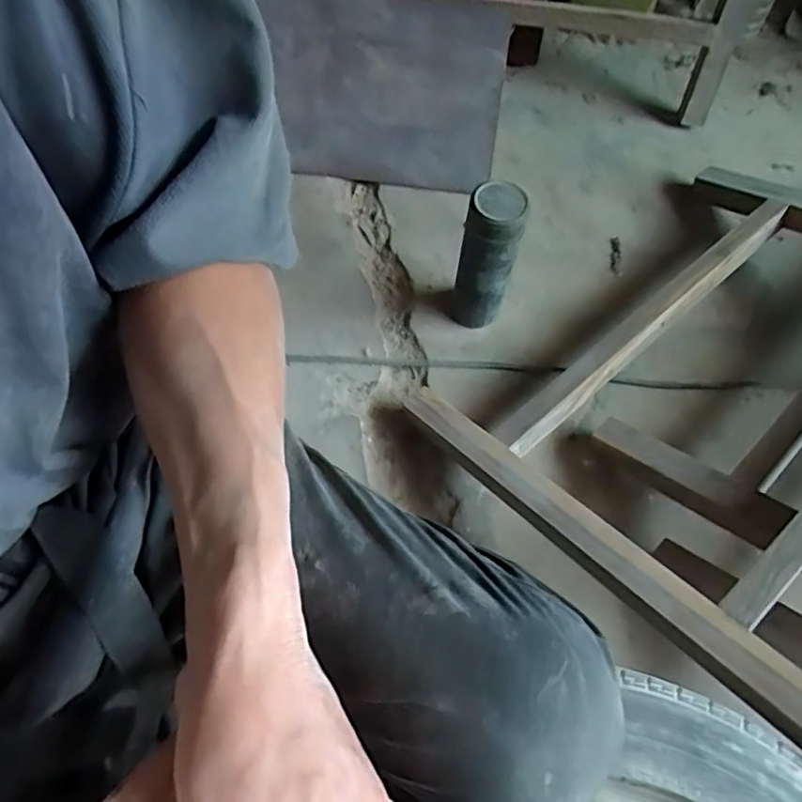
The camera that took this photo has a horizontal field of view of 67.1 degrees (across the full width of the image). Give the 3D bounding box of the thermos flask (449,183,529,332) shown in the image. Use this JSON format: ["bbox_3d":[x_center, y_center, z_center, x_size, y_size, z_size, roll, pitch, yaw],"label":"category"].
[{"bbox_3d":[0.109,-0.177,0.782,0.071,0.222,0.066,14,65,6],"label":"thermos flask"}]

